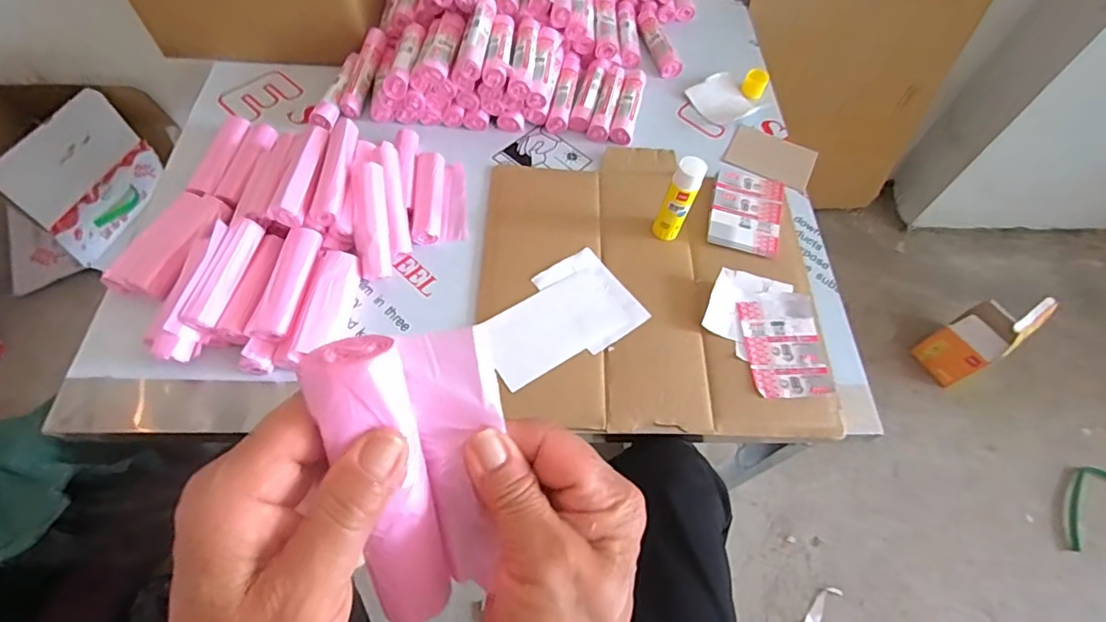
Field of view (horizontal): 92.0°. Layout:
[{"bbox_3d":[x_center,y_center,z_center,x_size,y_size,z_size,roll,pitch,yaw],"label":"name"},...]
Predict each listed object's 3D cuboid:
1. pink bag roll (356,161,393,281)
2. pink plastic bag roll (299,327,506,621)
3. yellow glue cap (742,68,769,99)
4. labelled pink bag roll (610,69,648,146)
[{"bbox_3d":[-0.190,-0.094,0.562,0.032,0.020,0.121,-4,85,-2],"label":"pink bag roll"},{"bbox_3d":[-0.048,0.065,0.203,0.056,0.124,0.031,-4,21,-2],"label":"pink plastic bag roll"},{"bbox_3d":[0.285,-0.321,0.754,0.031,0.029,0.026,25,61,10],"label":"yellow glue cap"},{"bbox_3d":[0.101,-0.272,0.706,0.028,0.022,0.128,14,60,4],"label":"labelled pink bag roll"}]

